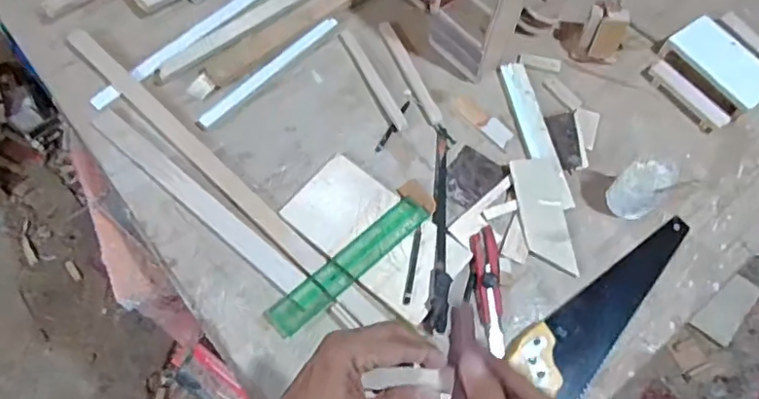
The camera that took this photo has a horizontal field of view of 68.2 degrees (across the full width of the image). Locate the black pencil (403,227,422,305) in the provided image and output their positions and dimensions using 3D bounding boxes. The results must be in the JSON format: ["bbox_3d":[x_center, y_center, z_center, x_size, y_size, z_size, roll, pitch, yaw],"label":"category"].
[{"bbox_3d":[0.045,0.089,0.758,0.011,0.004,0.111,9,64,4],"label":"black pencil"}]

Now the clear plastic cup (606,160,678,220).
[{"bbox_3d":[0.362,-0.010,0.785,0.067,0.084,0.062,0,64,0],"label":"clear plastic cup"}]

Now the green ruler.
[{"bbox_3d":[-0.038,0.085,0.760,0.255,0.004,0.047,-39,70,-17],"label":"green ruler"}]

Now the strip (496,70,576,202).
[{"bbox_3d":[0.229,-0.139,0.874,0.046,0.007,0.200,-10,64,-5],"label":"strip"}]

